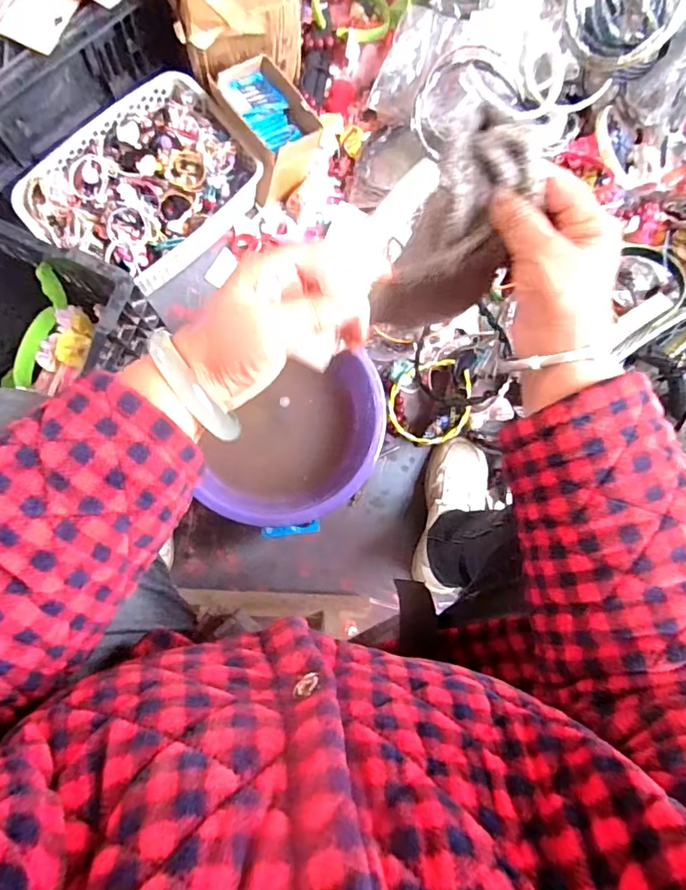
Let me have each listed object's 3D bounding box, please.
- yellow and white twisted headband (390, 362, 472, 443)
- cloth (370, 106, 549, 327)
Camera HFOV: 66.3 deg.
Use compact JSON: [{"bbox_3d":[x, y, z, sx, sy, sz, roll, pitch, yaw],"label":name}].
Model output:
[{"bbox_3d":[0.132,-0.066,0.790,0.119,0.014,0.128,-3,80,17],"label":"yellow and white twisted headband"},{"bbox_3d":[0.074,-0.131,0.352,0.064,0.153,0.043,19,54,-6],"label":"cloth"}]

